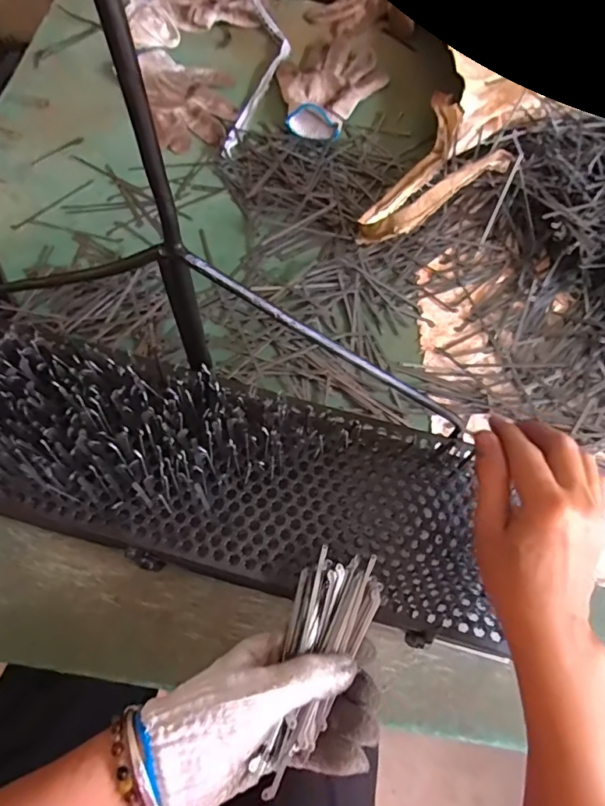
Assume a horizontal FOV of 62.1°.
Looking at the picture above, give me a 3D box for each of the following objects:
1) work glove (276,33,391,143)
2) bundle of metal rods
[{"bbox_3d":[0.031,-0.421,0.656,0.119,0.027,0.179,30,69,10],"label":"work glove"},{"bbox_3d":[0.007,0.169,0.324,0.051,0.022,0.146,22,70,6],"label":"bundle of metal rods"}]

